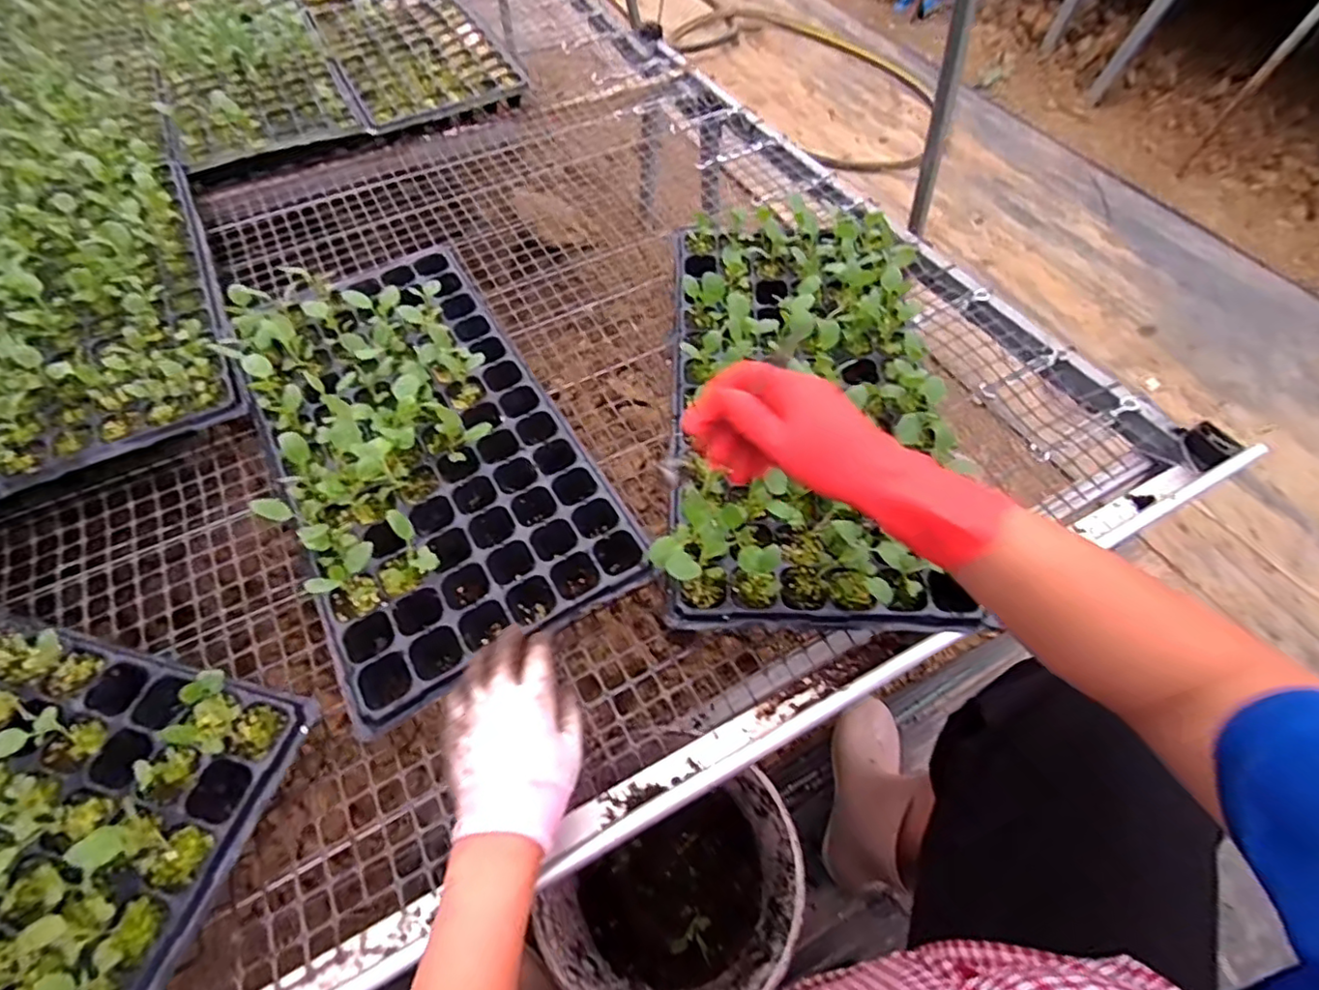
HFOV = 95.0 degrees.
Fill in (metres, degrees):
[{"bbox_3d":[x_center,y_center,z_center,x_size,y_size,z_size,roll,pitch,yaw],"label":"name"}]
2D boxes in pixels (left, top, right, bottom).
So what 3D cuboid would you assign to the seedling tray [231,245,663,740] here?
[{"bbox_3d":[-0.249,-0.065,0.625,0.279,0.081,0.520,-28,65,-16],"label":"seedling tray"}]

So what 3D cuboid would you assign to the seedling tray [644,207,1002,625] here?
[{"bbox_3d":[0.156,-0.114,0.627,0.283,0.067,0.513,6,60,2],"label":"seedling tray"}]

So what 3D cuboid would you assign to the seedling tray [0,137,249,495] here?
[{"bbox_3d":[-0.719,-0.275,0.736,0.274,0.050,0.599,-26,65,-15],"label":"seedling tray"}]

